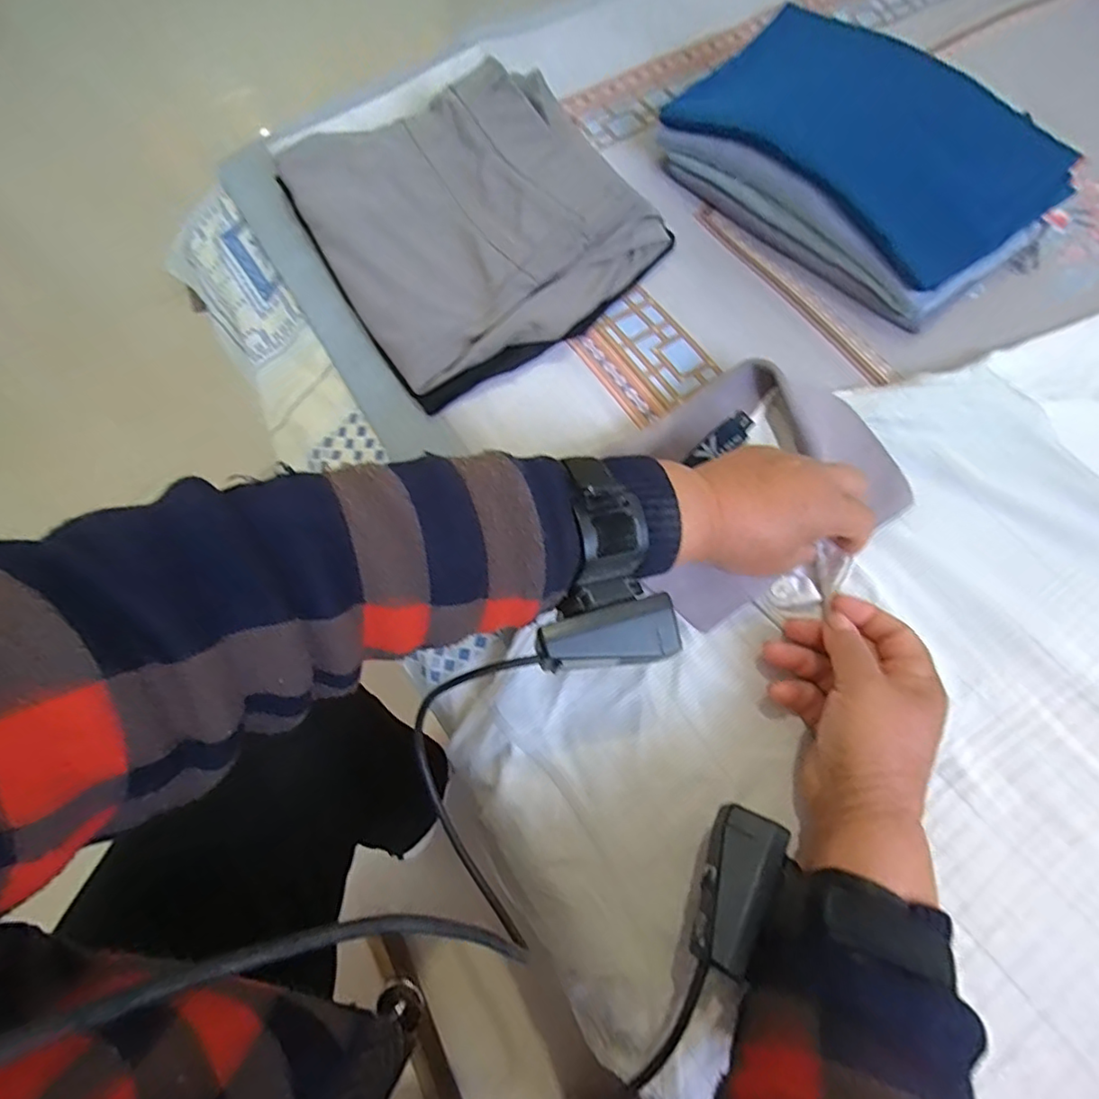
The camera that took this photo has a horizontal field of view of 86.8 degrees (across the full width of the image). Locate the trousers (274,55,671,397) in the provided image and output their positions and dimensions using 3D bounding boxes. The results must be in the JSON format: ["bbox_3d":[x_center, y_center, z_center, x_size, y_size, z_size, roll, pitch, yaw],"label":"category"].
[{"bbox_3d":[-0.066,-0.270,0.459,0.227,0.046,0.271,-31,72,-12],"label":"trousers"}]

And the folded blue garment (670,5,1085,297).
[{"bbox_3d":[0.247,-0.323,0.448,0.178,0.022,0.263,-41,73,-13],"label":"folded blue garment"}]

